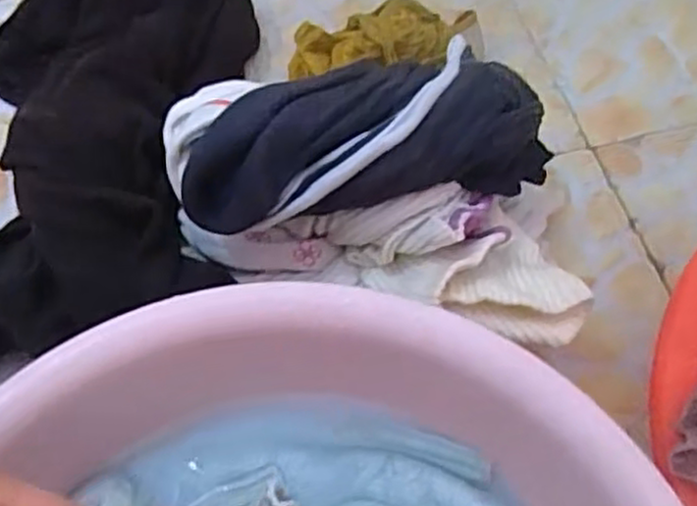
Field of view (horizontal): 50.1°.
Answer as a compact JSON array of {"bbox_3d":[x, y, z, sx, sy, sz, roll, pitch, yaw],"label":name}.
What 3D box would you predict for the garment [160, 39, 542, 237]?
[{"bbox_3d":[0.009,-0.081,0.465,0.233,0.063,0.092,-9,63,-7],"label":"garment"}]

